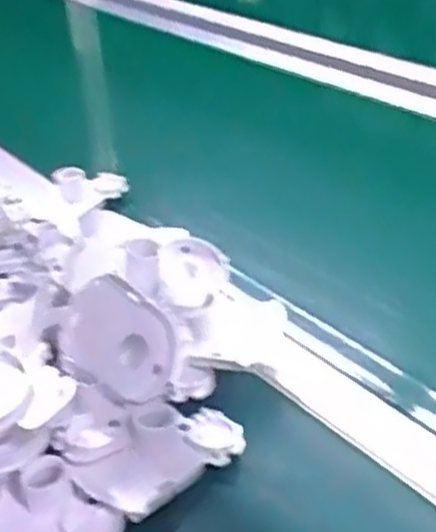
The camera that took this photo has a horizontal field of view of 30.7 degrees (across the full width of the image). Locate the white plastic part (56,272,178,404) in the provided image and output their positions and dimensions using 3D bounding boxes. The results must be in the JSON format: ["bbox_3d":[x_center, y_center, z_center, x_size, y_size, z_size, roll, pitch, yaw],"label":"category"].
[{"bbox_3d":[-0.058,0.053,0.514,0.064,0.092,0.021,-54,31,-11],"label":"white plastic part"}]

